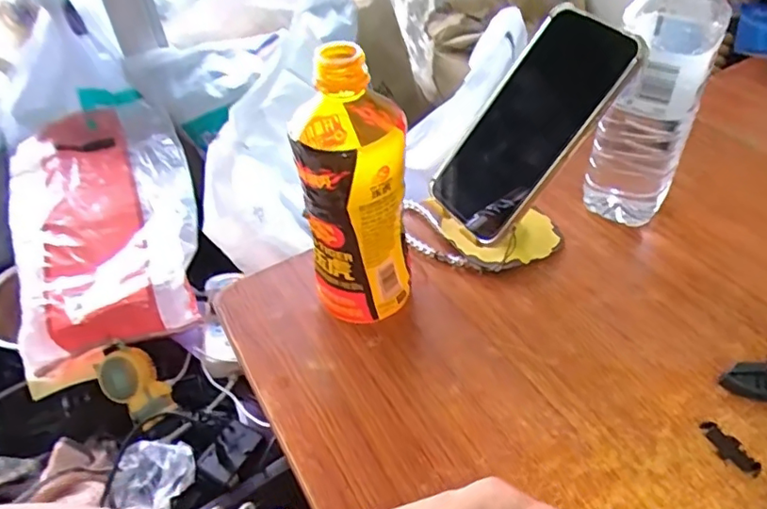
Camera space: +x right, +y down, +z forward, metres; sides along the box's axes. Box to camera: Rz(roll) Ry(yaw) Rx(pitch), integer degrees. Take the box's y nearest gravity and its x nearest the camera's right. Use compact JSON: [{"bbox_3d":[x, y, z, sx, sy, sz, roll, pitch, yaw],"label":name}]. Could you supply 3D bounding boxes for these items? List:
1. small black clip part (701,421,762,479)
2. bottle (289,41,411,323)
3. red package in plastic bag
[{"bbox_3d":[0.199,0.112,0.330,0.012,0.009,0.035,-20,45,-14],"label":"small black clip part"},{"bbox_3d":[-0.020,-0.039,0.379,0.062,0.189,0.074,-11,44,-5],"label":"bottle"},{"bbox_3d":[-0.417,-0.060,0.857,0.263,0.114,0.441,-21,45,-16],"label":"red package in plastic bag"}]

